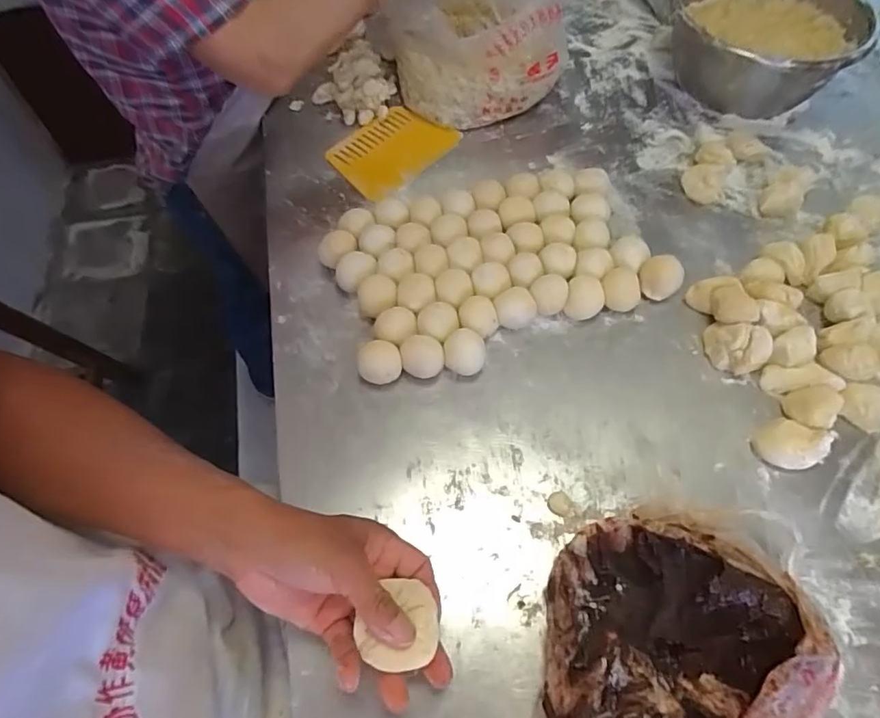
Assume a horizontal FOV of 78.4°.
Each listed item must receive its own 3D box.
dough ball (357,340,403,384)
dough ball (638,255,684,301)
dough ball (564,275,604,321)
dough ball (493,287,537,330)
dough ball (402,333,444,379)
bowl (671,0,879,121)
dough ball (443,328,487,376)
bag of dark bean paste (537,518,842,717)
[{"bbox_3d":[-0.060,0.005,0.537,0.042,0.026,0.039,0,59,0],"label":"dough ball"},{"bbox_3d":[0.237,-0.086,0.583,0.044,0.039,0.037,27,62,15],"label":"dough ball"},{"bbox_3d":[0.154,-0.063,0.577,0.039,0.030,0.038,0,59,0],"label":"dough ball"},{"bbox_3d":[0.079,-0.052,0.573,0.043,0.032,0.035,1,59,0],"label":"dough ball"},{"bbox_3d":[-0.018,0.000,0.540,0.041,0.031,0.037,-4,59,-3],"label":"dough ball"},{"bbox_3d":[0.440,-0.423,0.739,0.235,0.112,0.211,9,59,5],"label":"bowl"},{"bbox_3d":[0.025,-0.005,0.541,0.041,0.036,0.038,0,59,0],"label":"dough ball"},{"bbox_3d":[0.161,0.234,0.376,0.176,0.071,0.236,18,60,10],"label":"bag of dark bean paste"}]

